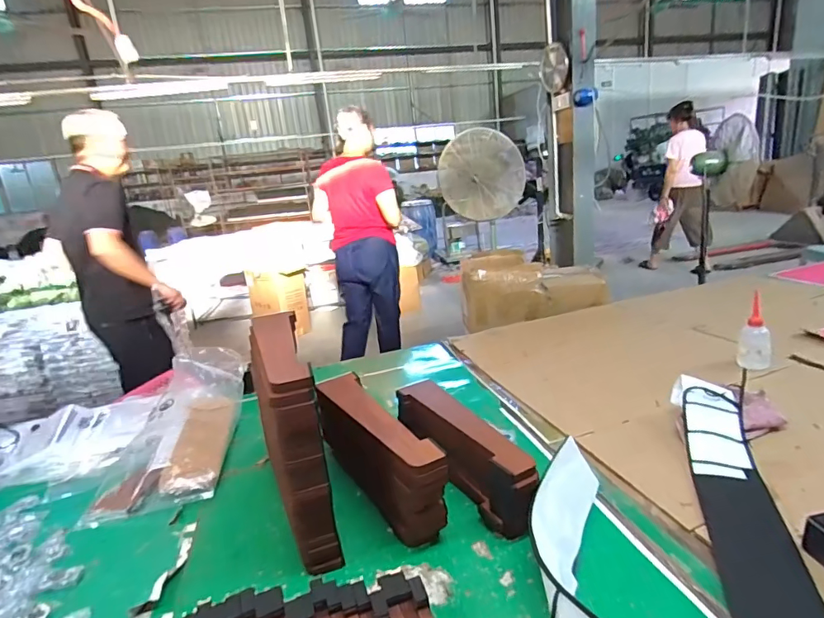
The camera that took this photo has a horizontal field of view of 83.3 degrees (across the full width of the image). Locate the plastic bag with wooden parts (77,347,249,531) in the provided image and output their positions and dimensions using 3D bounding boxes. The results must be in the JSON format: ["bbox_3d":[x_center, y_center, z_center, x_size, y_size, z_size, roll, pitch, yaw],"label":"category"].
[{"bbox_3d":[-0.508,0.240,1.008,0.216,0.146,0.431,-8,17,-7],"label":"plastic bag with wooden parts"}]

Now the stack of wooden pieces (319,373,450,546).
[{"bbox_3d":[-0.055,0.253,0.780,0.076,0.180,0.344,-15,19,-27],"label":"stack of wooden pieces"}]

